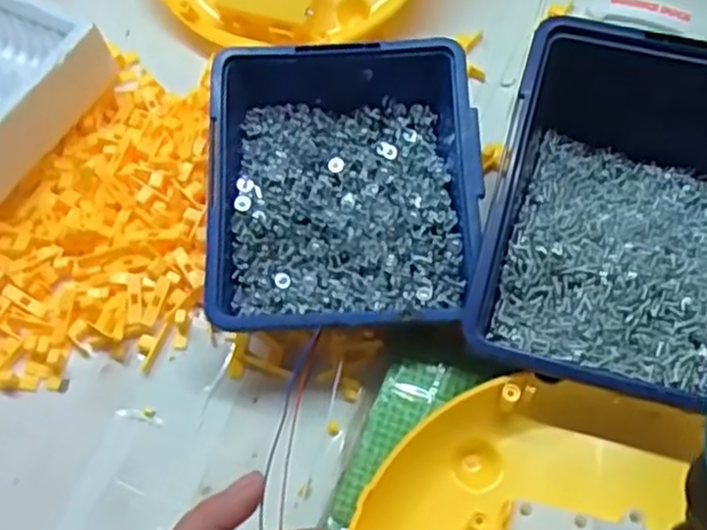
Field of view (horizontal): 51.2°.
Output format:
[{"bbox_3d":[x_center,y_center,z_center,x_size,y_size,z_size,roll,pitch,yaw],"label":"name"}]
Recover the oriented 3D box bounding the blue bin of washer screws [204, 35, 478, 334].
[{"bbox_3d":[-0.004,-0.035,0.351,0.120,0.054,0.140,-1,63,2],"label":"blue bin of washer screws"}]

